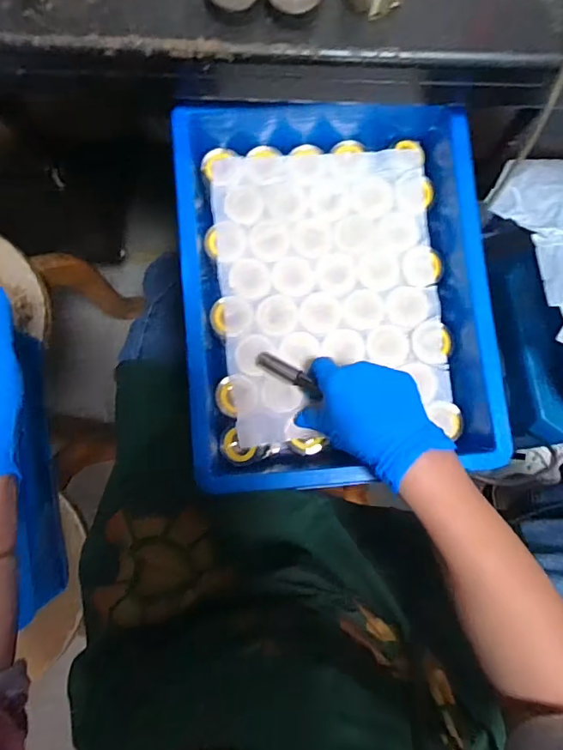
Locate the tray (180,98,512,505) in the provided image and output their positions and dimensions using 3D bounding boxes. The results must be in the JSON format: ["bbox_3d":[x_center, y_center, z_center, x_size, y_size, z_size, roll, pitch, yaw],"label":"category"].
[{"bbox_3d":[0.044,-0.085,0.459,0.254,0.077,0.349,-5,84,-2],"label":"tray"}]

